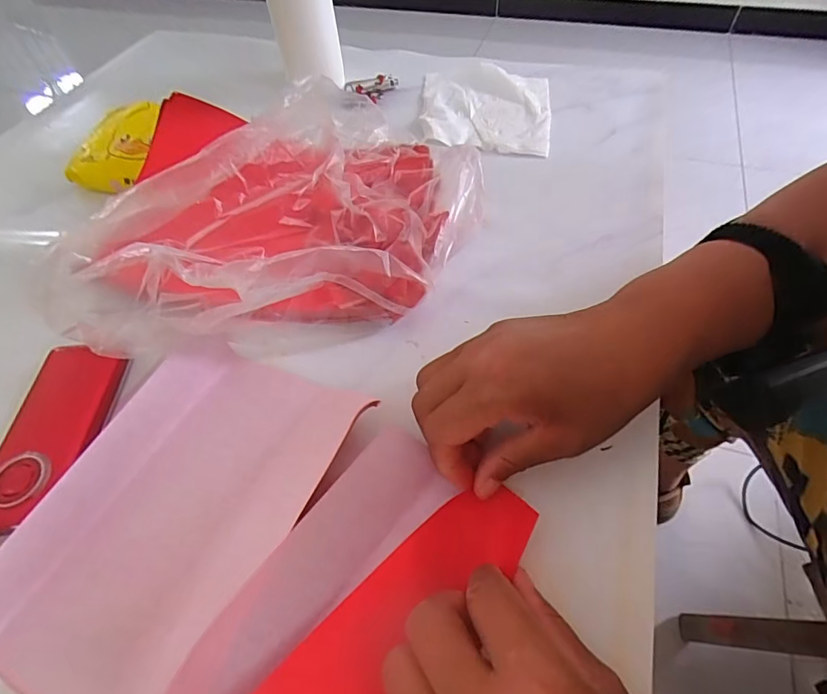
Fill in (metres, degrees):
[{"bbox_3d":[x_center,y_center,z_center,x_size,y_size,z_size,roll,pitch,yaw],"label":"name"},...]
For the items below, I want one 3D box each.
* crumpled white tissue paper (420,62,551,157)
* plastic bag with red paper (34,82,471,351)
[{"bbox_3d":[0.071,-0.241,0.471,0.129,0.022,0.130,8,55,9],"label":"crumpled white tissue paper"},{"bbox_3d":[-0.096,-0.108,0.346,0.275,0.094,0.198,-13,55,-6],"label":"plastic bag with red paper"}]

